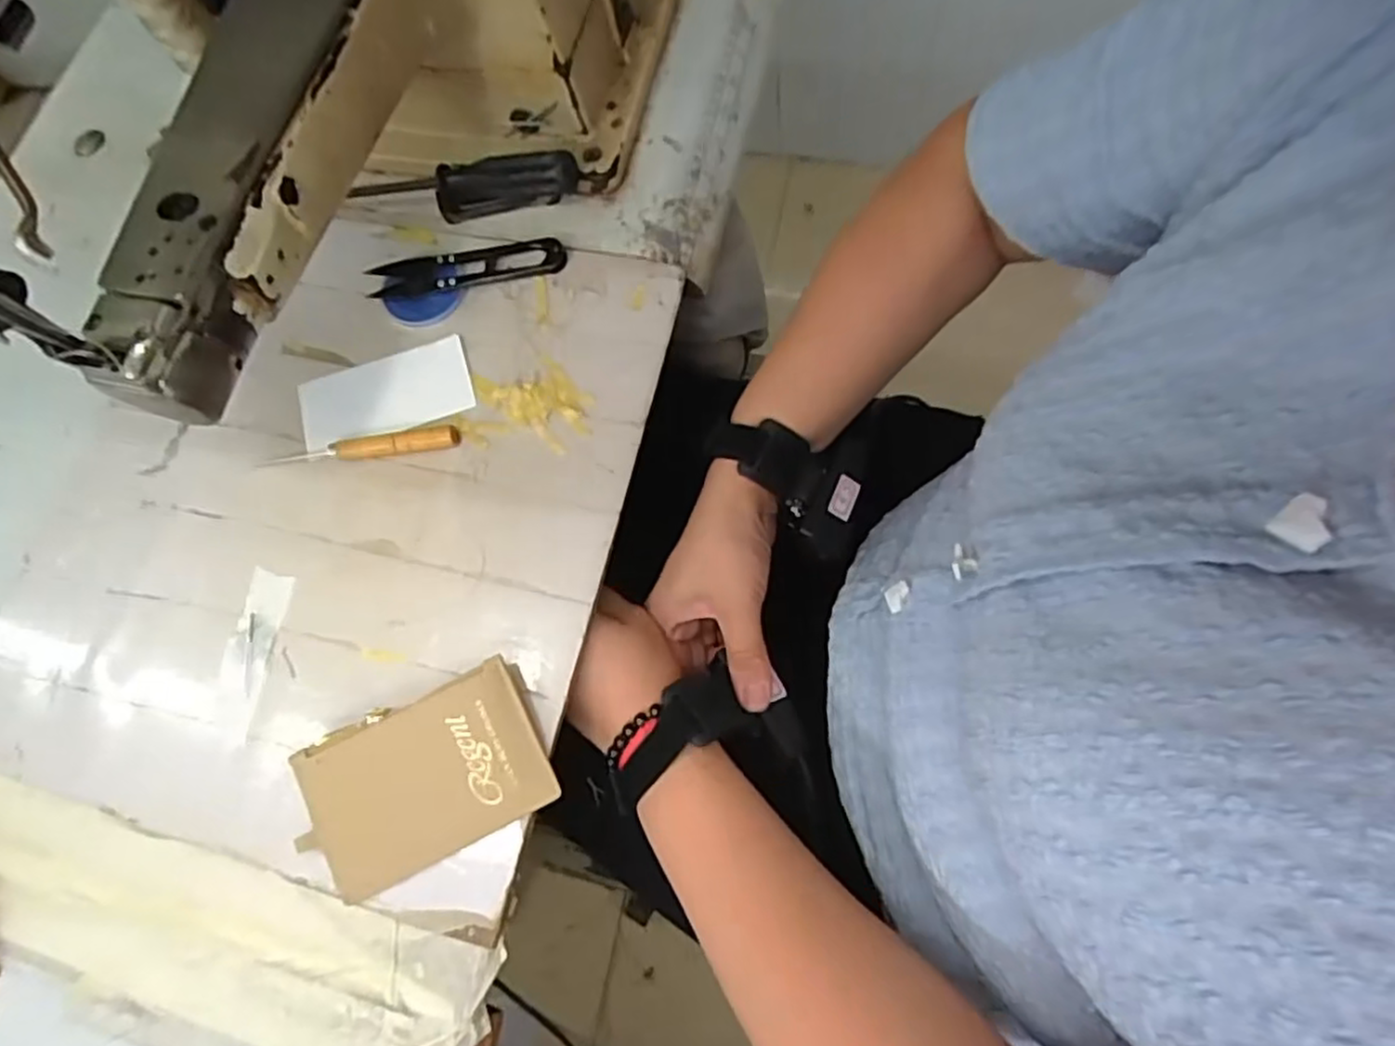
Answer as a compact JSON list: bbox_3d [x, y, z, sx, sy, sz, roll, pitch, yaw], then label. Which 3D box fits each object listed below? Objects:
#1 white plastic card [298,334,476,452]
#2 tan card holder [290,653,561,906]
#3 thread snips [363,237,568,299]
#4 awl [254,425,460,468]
[{"bbox_3d":[-0.180,-0.074,0.416,0.097,0.005,0.051,-19,73,-4],"label":"white plastic card"},{"bbox_3d":[-0.131,0.122,0.343,0.113,0.019,0.073,-26,71,-3],"label":"tan card holder"},{"bbox_3d":[-0.138,-0.154,0.434,0.116,0.006,0.026,-11,71,3],"label":"thread snips"},{"bbox_3d":[-0.189,-0.042,0.400,0.110,0.012,0.012,-8,71,4],"label":"awl"}]

